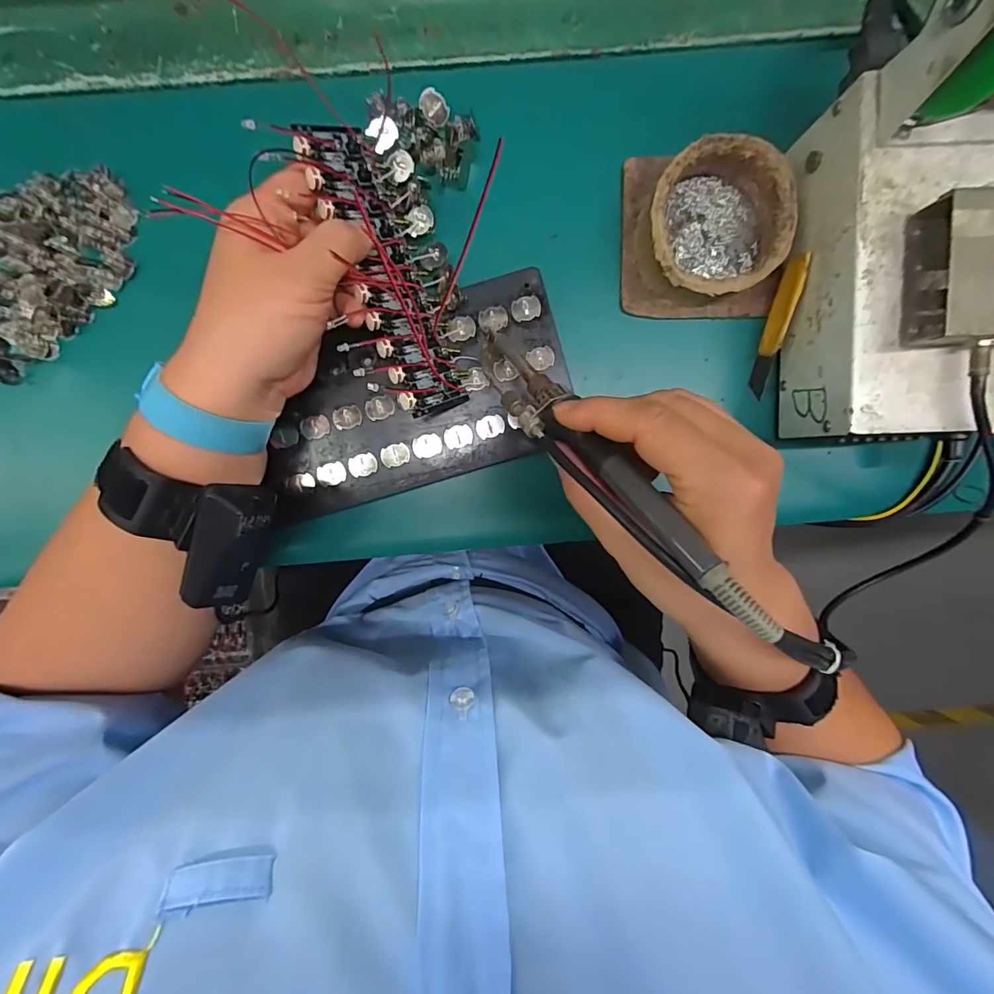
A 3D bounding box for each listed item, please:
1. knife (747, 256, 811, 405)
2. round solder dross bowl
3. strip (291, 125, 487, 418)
[{"bbox_3d":[0.173,-0.105,0.291,0.006,0.019,0.081,8,112,-3],"label":"knife"},{"bbox_3d":[0.130,-0.161,0.283,0.083,0.039,0.081,0,96,-2],"label":"round solder dross bowl"},{"bbox_3d":[-0.056,-0.130,0.274,0.062,0.008,0.159,-24,98,-32],"label":"strip"}]

